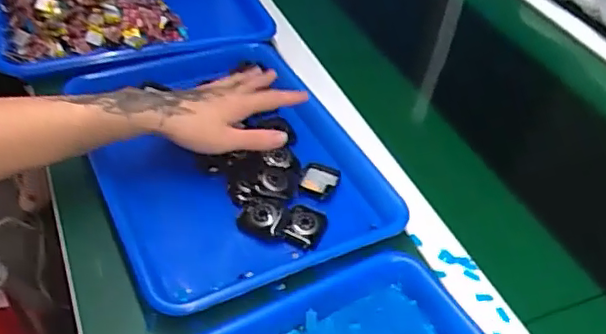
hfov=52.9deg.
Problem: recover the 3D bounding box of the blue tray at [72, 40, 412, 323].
[{"bbox_3d":[-0.079,-0.015,0.614,0.248,0.045,0.330,-17,46,-22],"label":"blue tray"}]

